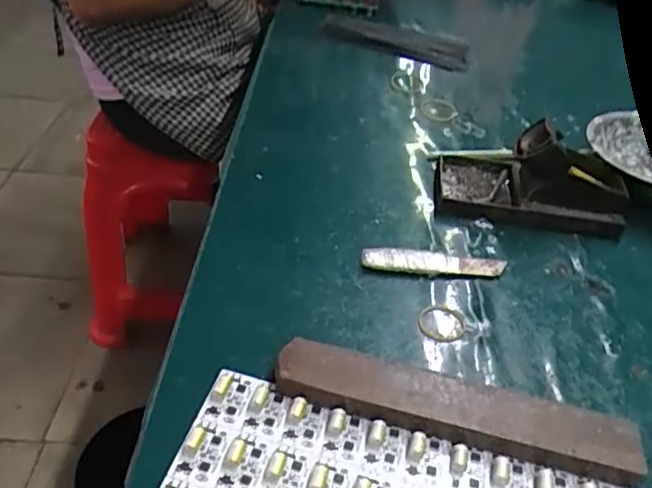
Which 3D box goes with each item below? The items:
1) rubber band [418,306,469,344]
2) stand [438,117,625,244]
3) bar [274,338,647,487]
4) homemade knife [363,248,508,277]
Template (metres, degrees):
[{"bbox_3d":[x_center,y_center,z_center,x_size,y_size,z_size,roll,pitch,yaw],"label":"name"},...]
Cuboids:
[{"bbox_3d":[0.077,0.052,0.389,0.031,0.004,0.029,4,42,-3],"label":"rubber band"},{"bbox_3d":[0.169,-0.063,0.485,0.149,0.062,0.080,7,42,0],"label":"stand"},{"bbox_3d":[0.070,0.091,0.330,0.195,0.017,0.035,14,42,8],"label":"bar"},{"bbox_3d":[0.078,0.013,0.431,0.105,0.011,0.020,1,42,-6],"label":"homemade knife"}]

